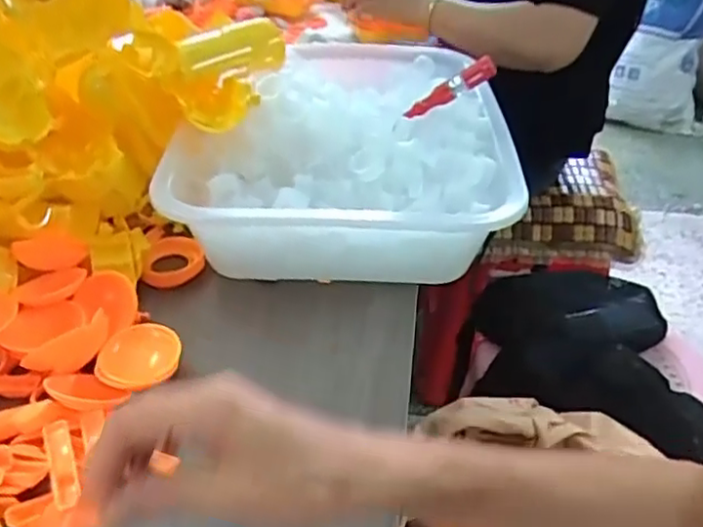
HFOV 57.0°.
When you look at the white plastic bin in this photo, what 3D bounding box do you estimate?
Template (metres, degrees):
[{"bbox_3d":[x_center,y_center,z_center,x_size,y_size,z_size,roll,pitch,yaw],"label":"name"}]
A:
[{"bbox_3d":[-0.004,-0.088,0.609,0.292,0.114,0.261,4,37,4],"label":"white plastic bin"}]

